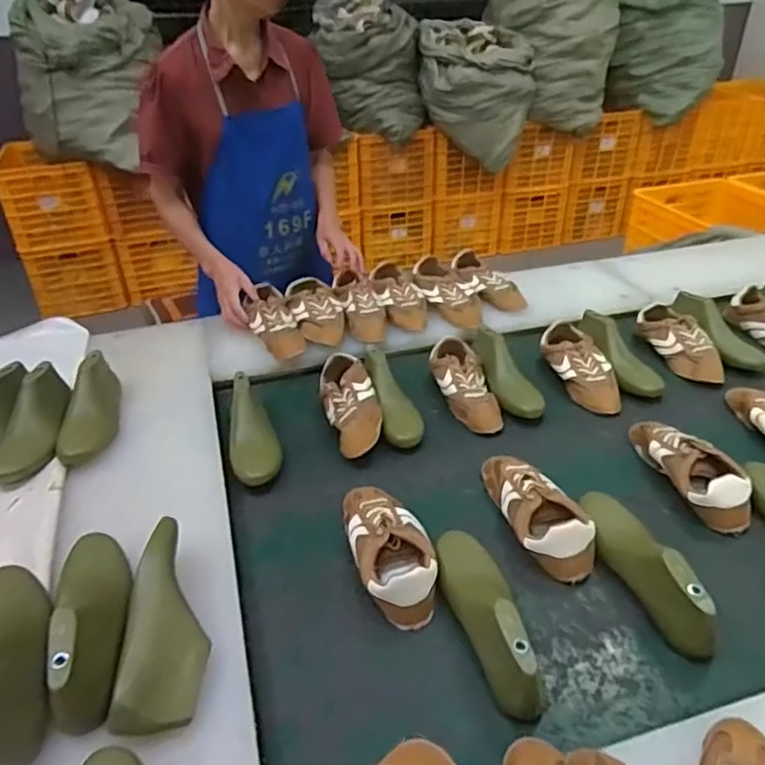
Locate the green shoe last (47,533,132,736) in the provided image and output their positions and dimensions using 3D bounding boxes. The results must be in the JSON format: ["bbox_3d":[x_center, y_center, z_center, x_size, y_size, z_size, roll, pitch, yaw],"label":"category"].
[{"bbox_3d":[-0.335,0.250,0.702,0.080,0.073,0.249,-15,37,-16],"label":"green shoe last"}]

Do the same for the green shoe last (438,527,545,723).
[{"bbox_3d":[0.121,0.273,0.766,0.069,0.102,0.261,-9,24,-9],"label":"green shoe last"}]

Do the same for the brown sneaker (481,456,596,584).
[{"bbox_3d":[0.225,0.184,0.921,0.100,0.079,0.243,-11,37,-12],"label":"brown sneaker"}]

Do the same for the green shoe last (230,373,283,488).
[{"bbox_3d":[-0.225,0.074,1.062,0.080,0.074,0.232,-11,37,-11],"label":"green shoe last"}]

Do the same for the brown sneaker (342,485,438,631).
[{"bbox_3d":[0.007,0.219,0.864,0.101,0.068,0.241,-11,36,-10],"label":"brown sneaker"}]

